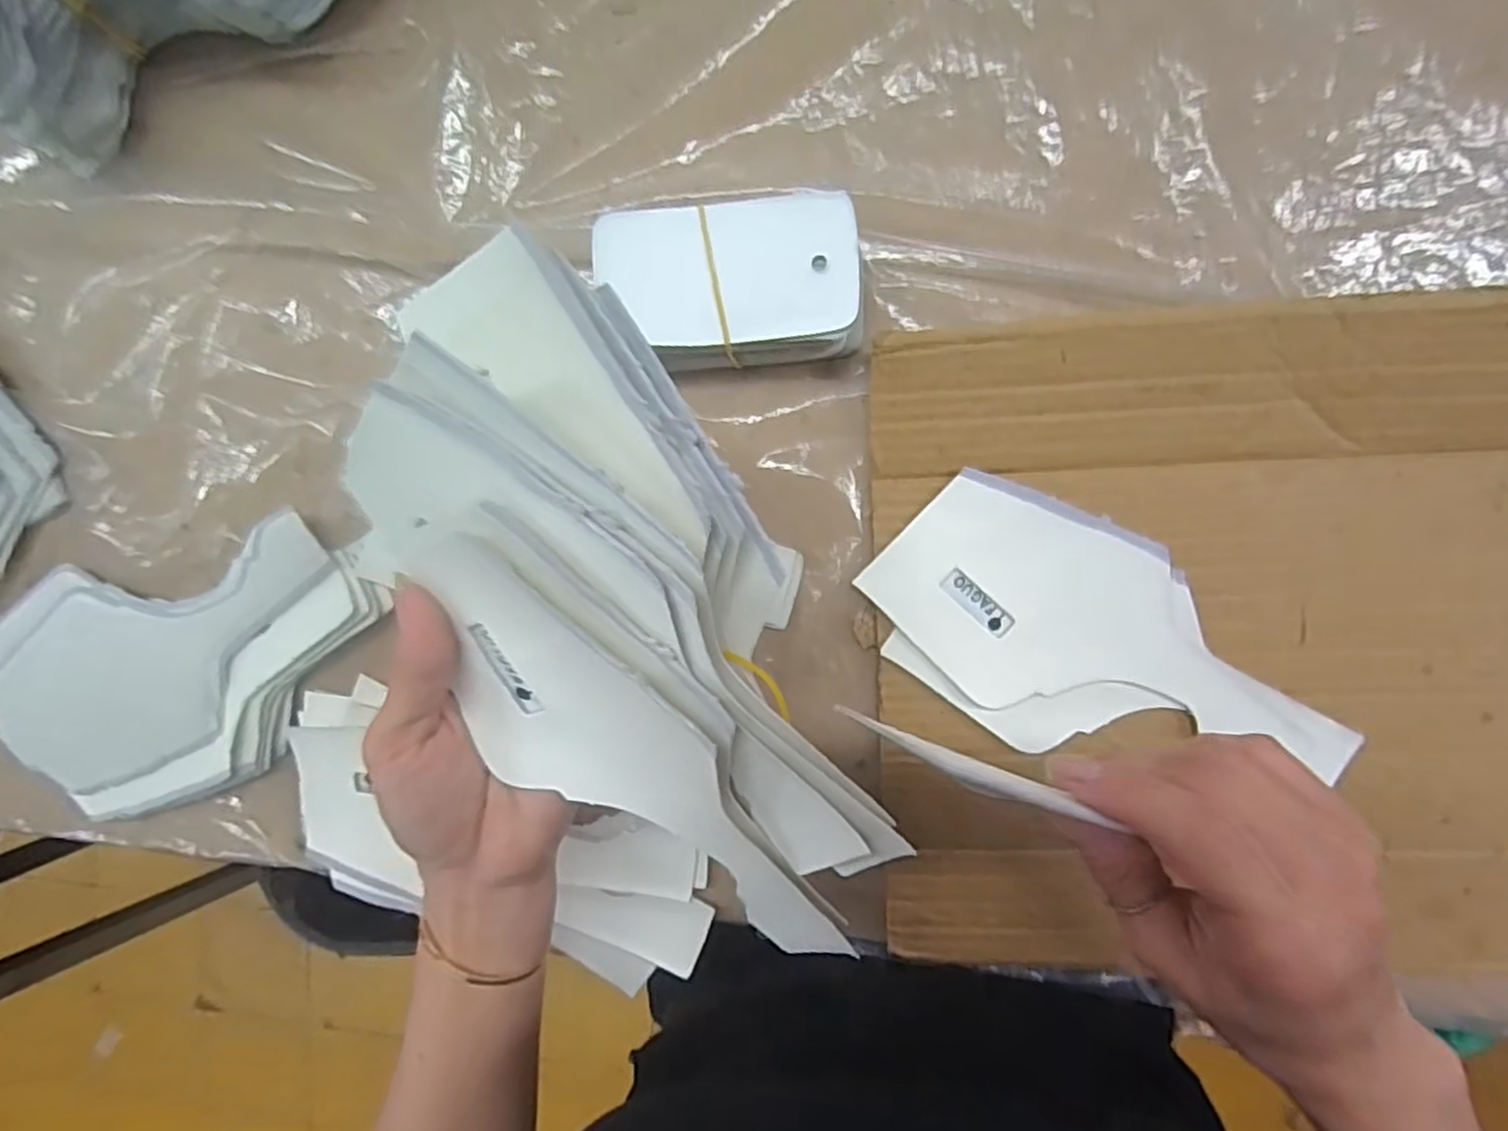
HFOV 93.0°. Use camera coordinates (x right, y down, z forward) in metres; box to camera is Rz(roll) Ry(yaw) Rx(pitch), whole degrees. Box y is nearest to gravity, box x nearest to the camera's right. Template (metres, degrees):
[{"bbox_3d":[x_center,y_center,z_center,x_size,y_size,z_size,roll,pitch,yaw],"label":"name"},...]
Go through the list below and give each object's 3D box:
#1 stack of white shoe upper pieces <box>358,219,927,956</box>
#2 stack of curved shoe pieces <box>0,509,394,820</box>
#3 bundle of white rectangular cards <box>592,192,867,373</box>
[{"bbox_3d":[-0.045,0.025,0.213,0.119,0.057,0.229,-20,92,8],"label":"stack of white shoe upper pieces"},{"bbox_3d":[-0.283,0.052,0.355,0.209,0.014,0.118,-19,93,8],"label":"stack of curved shoe pieces"},{"bbox_3d":[-0.008,-0.114,0.299,0.102,0.034,0.061,-5,94,7],"label":"bundle of white rectangular cards"}]

